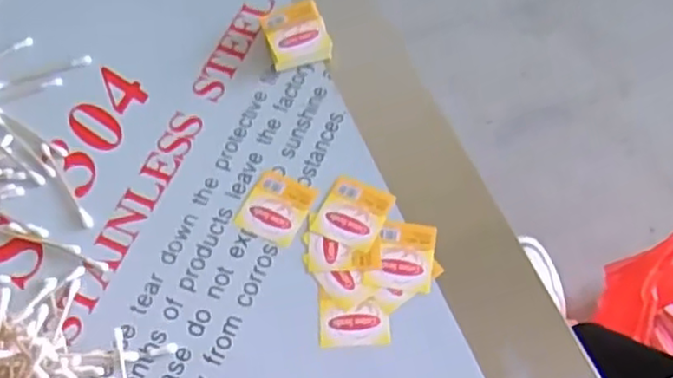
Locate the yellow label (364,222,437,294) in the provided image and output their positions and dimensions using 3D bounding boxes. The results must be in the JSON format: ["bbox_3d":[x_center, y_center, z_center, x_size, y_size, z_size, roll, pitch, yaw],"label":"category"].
[{"bbox_3d":[0.039,0.039,0.414,0.037,0.004,0.043,7,61,8],"label":"yellow label"}]

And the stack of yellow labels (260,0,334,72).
[{"bbox_3d":[-0.028,-0.107,0.490,0.042,0.020,0.043,-17,61,-5],"label":"stack of yellow labels"}]

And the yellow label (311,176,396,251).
[{"bbox_3d":[0.010,0.014,0.430,0.039,0.004,0.044,21,64,16],"label":"yellow label"}]

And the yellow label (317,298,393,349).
[{"bbox_3d":[0.010,0.075,0.397,0.040,0.004,0.029,-4,60,2],"label":"yellow label"}]

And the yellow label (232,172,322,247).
[{"bbox_3d":[-0.038,0.011,0.435,0.041,0.004,0.045,19,64,15],"label":"yellow label"}]

